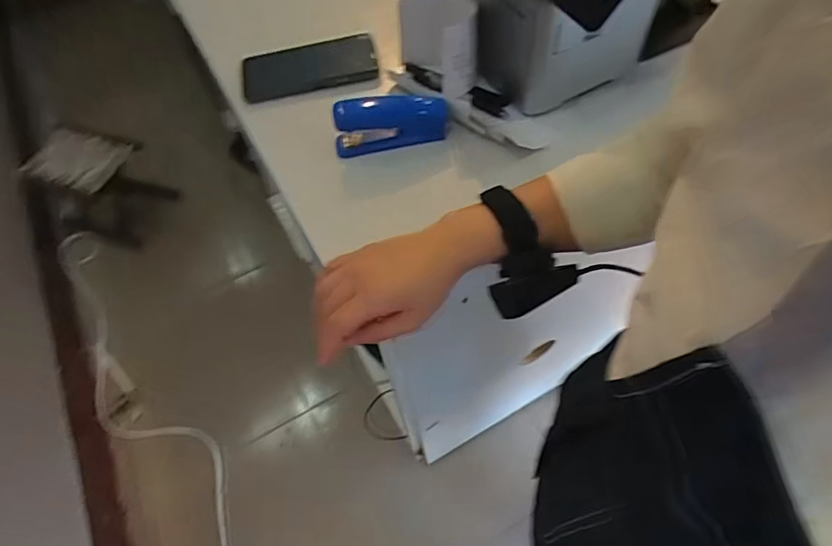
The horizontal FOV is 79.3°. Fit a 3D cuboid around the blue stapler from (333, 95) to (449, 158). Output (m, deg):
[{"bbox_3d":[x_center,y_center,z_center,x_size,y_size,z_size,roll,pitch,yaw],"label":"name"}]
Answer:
[{"bbox_3d":[-0.026,-0.162,0.535,0.120,0.048,0.034,-10,59,-2],"label":"blue stapler"}]

